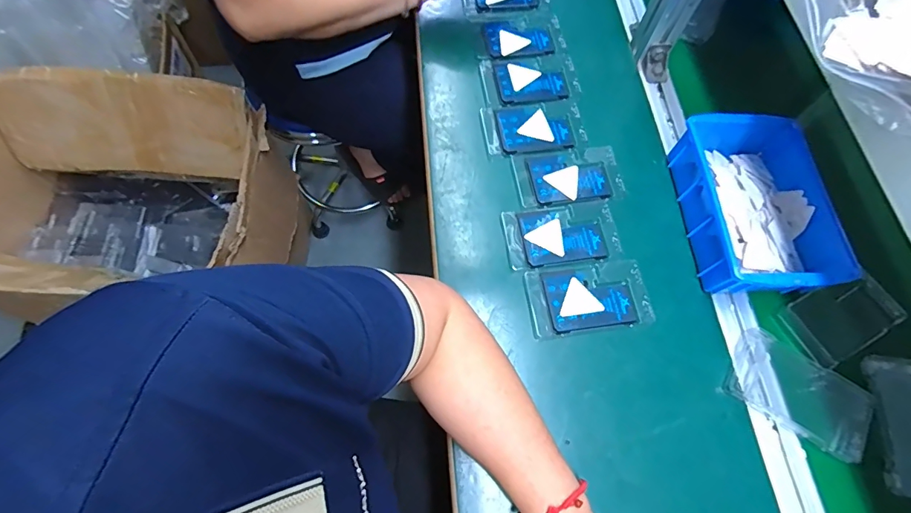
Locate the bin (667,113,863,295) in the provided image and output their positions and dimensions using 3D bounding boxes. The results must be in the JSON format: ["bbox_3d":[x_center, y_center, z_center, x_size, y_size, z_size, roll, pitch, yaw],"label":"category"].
[{"bbox_3d":[0.334,-0.057,0.492,0.142,0.062,0.203,-3,67,-5],"label":"bin"}]

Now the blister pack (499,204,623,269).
[{"bbox_3d":[0.120,-0.024,0.502,0.124,0.006,0.071,-5,68,-6],"label":"blister pack"}]

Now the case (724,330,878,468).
[{"bbox_3d":[0.344,0.131,0.443,0.129,0.018,0.084,32,69,9],"label":"case"}]

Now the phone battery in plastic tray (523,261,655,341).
[{"bbox_3d":[0.142,0.044,0.473,0.127,0.006,0.073,-5,68,-6],"label":"phone battery in plastic tray"}]

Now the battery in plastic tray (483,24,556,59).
[{"bbox_3d":[0.087,-0.300,0.613,0.091,0.008,0.065,-4,68,-6],"label":"battery in plastic tray"}]

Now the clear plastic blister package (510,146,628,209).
[{"bbox_3d":[0.136,-0.095,0.532,0.125,0.005,0.074,-7,68,-7],"label":"clear plastic blister package"}]

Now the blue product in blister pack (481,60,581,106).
[{"bbox_3d":[0.099,-0.232,0.586,0.121,0.006,0.069,-4,68,-6],"label":"blue product in blister pack"}]

